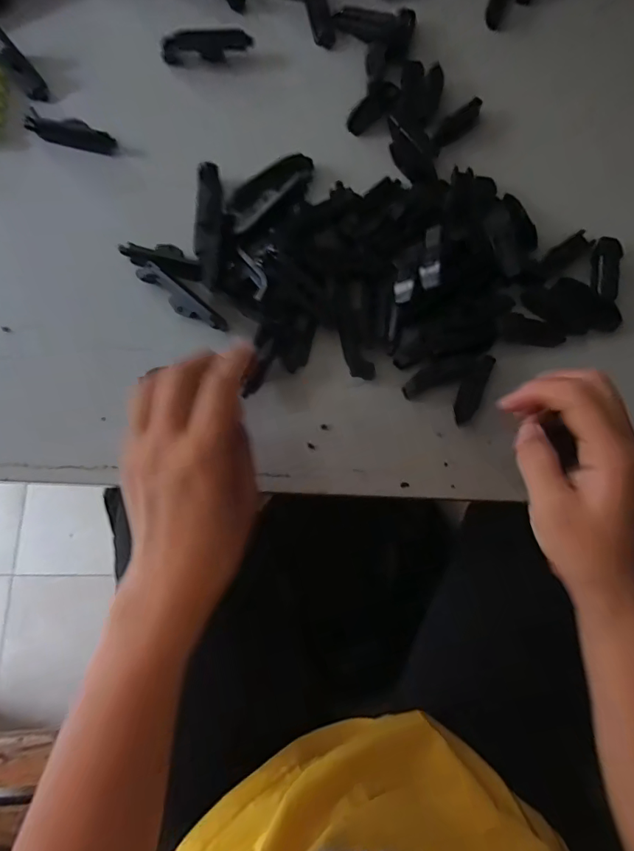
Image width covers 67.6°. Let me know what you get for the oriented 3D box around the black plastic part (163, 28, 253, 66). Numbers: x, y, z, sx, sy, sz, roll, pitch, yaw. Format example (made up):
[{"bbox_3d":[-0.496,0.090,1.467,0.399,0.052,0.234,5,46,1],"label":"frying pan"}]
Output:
[{"bbox_3d":[-0.090,-0.312,0.389,0.072,0.018,0.015,-7,76,-3],"label":"black plastic part"}]

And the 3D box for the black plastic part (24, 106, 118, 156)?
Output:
[{"bbox_3d":[-0.191,-0.228,0.369,0.068,0.011,0.019,15,76,2],"label":"black plastic part"}]

